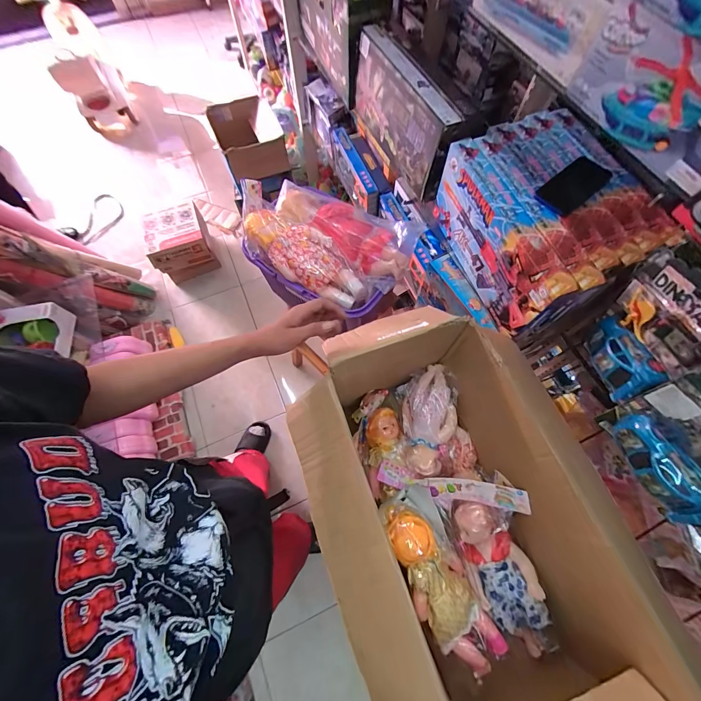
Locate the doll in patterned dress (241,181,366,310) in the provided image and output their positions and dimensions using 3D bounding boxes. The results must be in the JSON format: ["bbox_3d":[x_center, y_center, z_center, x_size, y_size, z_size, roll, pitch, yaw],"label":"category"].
[{"bbox_3d":[-0.126,-0.236,0.755,0.369,0.079,0.117,39,72,0],"label":"doll in patterned dress"}]

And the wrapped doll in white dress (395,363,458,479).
[{"bbox_3d":[0.182,0.162,0.736,0.112,0.099,0.229,-3,67,-1],"label":"wrapped doll in white dress"}]

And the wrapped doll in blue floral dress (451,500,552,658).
[{"bbox_3d":[0.309,0.458,0.654,0.122,0.062,0.308,-26,82,12],"label":"wrapped doll in blue floral dress"}]

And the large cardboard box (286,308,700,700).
[{"bbox_3d":[0.150,0.300,0.587,0.386,0.328,0.707,-17,68,-6],"label":"large cardboard box"}]

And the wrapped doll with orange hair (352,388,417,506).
[{"bbox_3d":[0.073,0.222,0.765,0.117,0.066,0.231,-19,68,-7],"label":"wrapped doll with orange hair"}]

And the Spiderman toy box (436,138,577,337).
[{"bbox_3d":[0.301,-0.233,0.686,0.051,0.185,0.390,-18,68,-7],"label":"Spiderman toy box"}]

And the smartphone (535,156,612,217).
[{"bbox_3d":[0.435,-0.324,0.620,0.156,0.013,0.076,-38,72,-14],"label":"smartphone"}]

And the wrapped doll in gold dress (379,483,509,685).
[{"bbox_3d":[0.177,0.459,0.645,0.122,0.073,0.335,-24,69,-9],"label":"wrapped doll in gold dress"}]

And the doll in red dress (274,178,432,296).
[{"bbox_3d":[-0.024,-0.297,0.780,0.364,0.080,0.172,32,71,13],"label":"doll in red dress"}]

